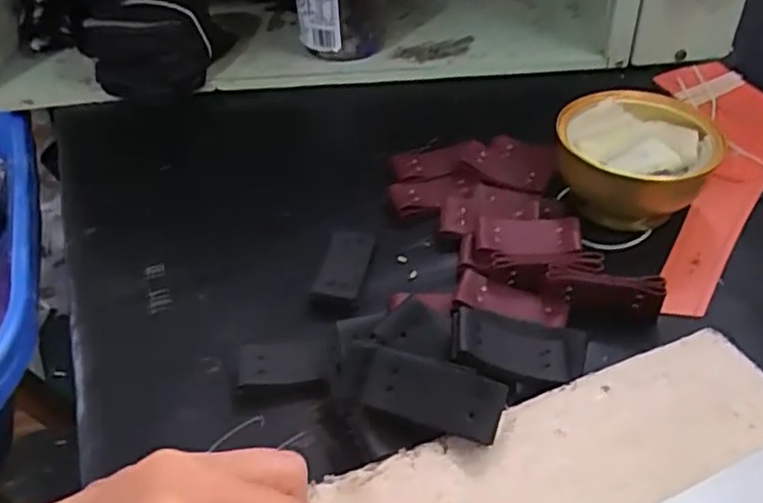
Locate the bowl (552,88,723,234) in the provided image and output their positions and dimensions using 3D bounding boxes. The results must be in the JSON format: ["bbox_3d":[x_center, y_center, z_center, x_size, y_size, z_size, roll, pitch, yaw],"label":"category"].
[{"bbox_3d":[0.163,-0.061,0.441,0.091,0.050,0.096,-3,40,2],"label":"bowl"}]

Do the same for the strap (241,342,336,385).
[{"bbox_3d":[-0.049,0.059,0.365,0.050,0.010,0.027,-6,40,-2],"label":"strap"}]

